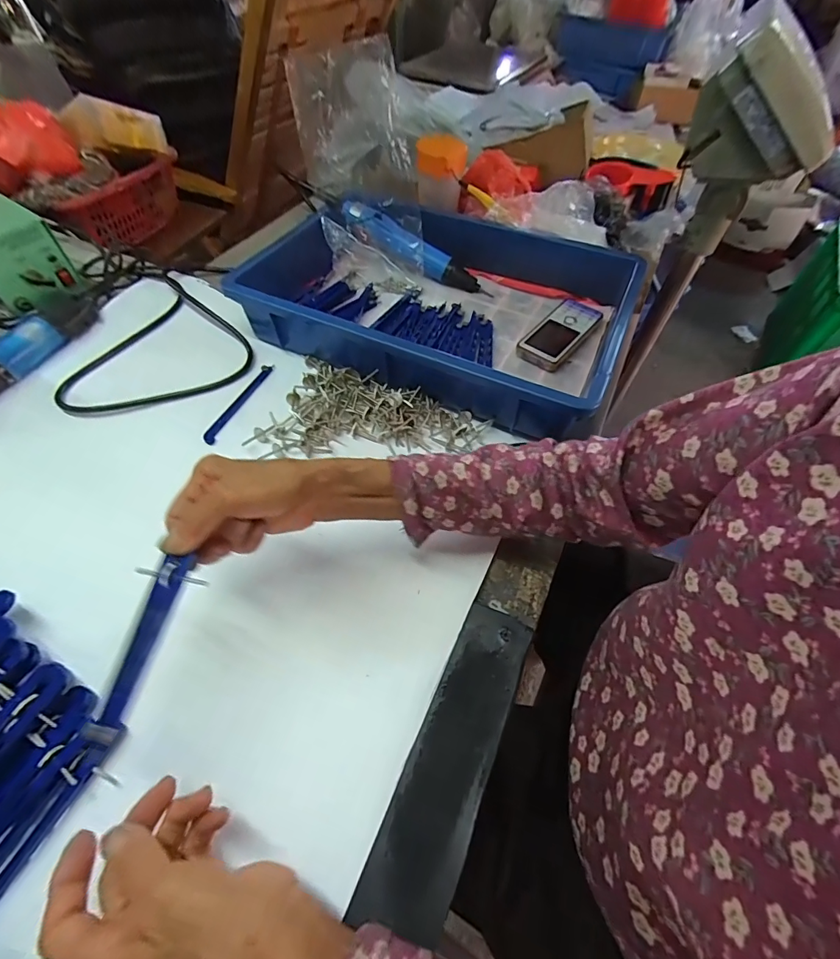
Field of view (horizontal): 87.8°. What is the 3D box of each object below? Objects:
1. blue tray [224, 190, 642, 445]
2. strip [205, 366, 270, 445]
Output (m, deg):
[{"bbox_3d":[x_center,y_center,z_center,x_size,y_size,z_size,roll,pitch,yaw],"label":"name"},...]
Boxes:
[{"bbox_3d":[-0.002,-0.238,0.548,0.488,0.072,0.306,22,57,14],"label":"blue tray"},{"bbox_3d":[-0.200,-0.087,0.485,0.013,0.005,0.125,16,56,10],"label":"strip"}]

